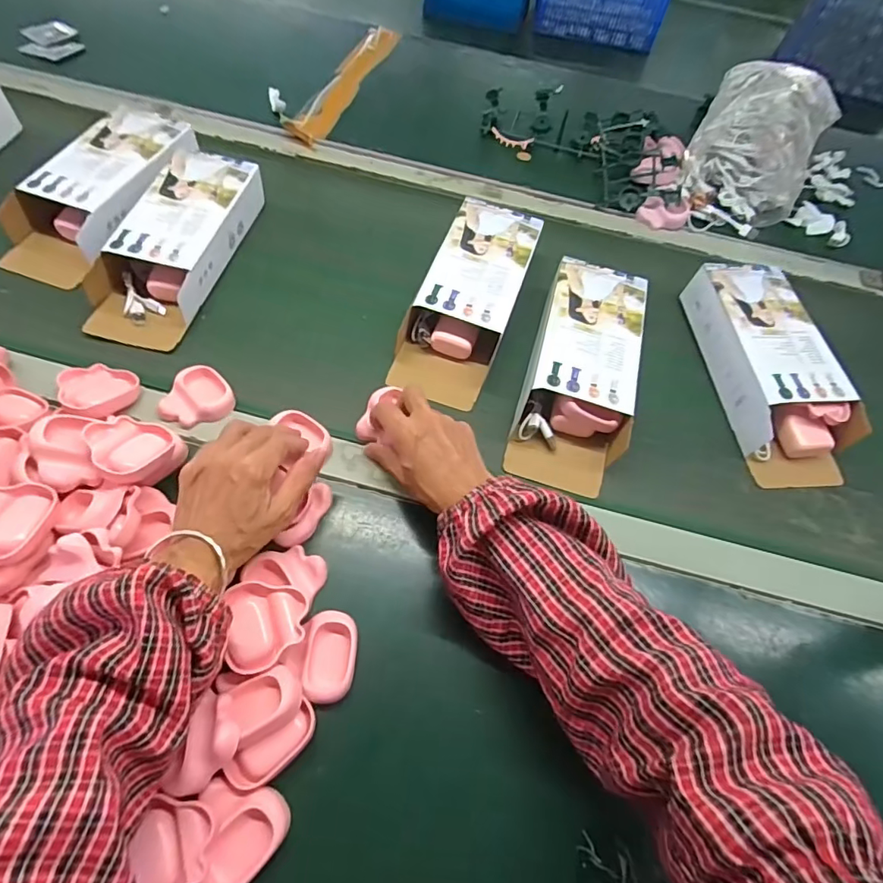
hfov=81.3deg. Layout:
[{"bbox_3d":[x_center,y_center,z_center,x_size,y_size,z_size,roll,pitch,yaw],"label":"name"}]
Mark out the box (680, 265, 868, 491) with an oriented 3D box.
[{"bbox_3d":[0.352,-0.080,0.550,0.111,0.063,0.252,-6,60,0],"label":"box"}]

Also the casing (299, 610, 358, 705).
[{"bbox_3d":[-0.085,0.162,0.387,0.039,0.015,0.061,1,60,4],"label":"casing"}]

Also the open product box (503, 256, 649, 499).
[{"bbox_3d":[0.147,-0.075,0.531,0.104,0.071,0.252,15,62,11],"label":"open product box"}]

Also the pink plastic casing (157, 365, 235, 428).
[{"bbox_3d":[-0.233,-0.041,0.484,0.062,0.018,0.061,-1,60,2],"label":"pink plastic casing"}]

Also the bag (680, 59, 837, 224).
[{"bbox_3d":[0.453,-0.438,0.727,0.155,0.090,0.273,25,65,16],"label":"bag"}]

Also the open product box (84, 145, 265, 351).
[{"bbox_3d":[-0.285,-0.217,0.557,0.096,0.066,0.244,10,61,9],"label":"open product box"}]

